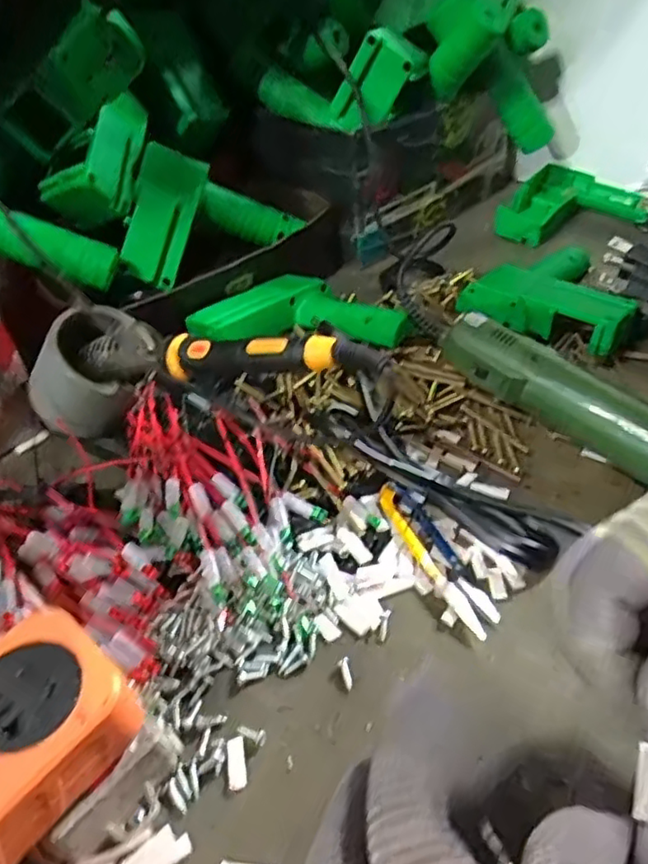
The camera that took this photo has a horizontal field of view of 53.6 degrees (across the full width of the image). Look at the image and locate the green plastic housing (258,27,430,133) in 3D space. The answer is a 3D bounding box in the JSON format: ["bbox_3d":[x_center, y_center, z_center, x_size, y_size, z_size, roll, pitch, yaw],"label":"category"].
[{"bbox_3d":[0.010,-0.284,0.525,0.140,0.062,0.061,11,43,34],"label":"green plastic housing"}]

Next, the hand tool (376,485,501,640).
[{"bbox_3d":[0.059,0.064,0.342,0.021,0.011,0.098,-21,45,-17],"label":"hand tool"}]

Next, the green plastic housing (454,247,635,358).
[{"bbox_3d":[0.164,-0.094,0.476,0.120,0.041,0.068,19,47,23],"label":"green plastic housing"}]

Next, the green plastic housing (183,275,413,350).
[{"bbox_3d":[-0.019,-0.094,0.485,0.157,0.028,0.087,2,43,7],"label":"green plastic housing"}]

